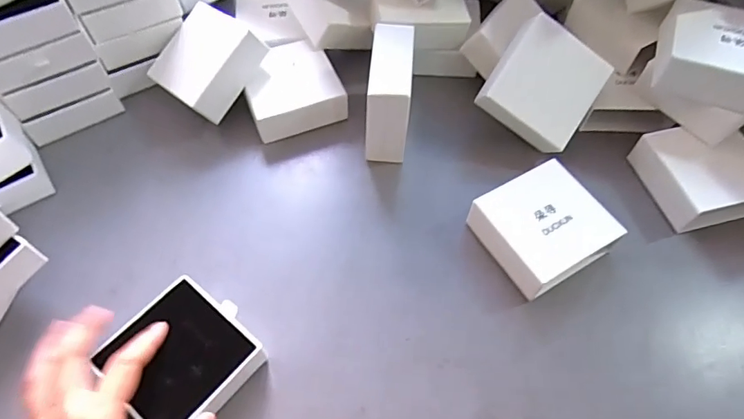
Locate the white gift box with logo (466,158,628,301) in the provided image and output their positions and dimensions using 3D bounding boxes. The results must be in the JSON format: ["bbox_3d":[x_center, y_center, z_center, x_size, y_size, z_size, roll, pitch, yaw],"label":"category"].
[{"bbox_3d":[0.146,0.016,0.420,0.099,0.038,0.094,-26,62,-17],"label":"white gift box with logo"}]

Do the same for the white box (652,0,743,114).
[{"bbox_3d":[0.307,-0.134,0.429,0.097,0.046,0.088,19,59,10],"label":"white box"}]

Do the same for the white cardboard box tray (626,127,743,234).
[{"bbox_3d":[0.312,-0.032,0.451,0.098,0.038,0.092,-11,59,-9],"label":"white cardboard box tray"}]

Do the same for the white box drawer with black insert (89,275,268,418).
[{"bbox_3d":[-0.139,0.107,0.356,0.088,0.035,0.091,34,63,18],"label":"white box drawer with black insert"}]

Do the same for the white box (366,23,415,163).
[{"bbox_3d":[0.016,-0.103,0.460,0.037,0.092,0.104,5,58,1],"label":"white box"}]

